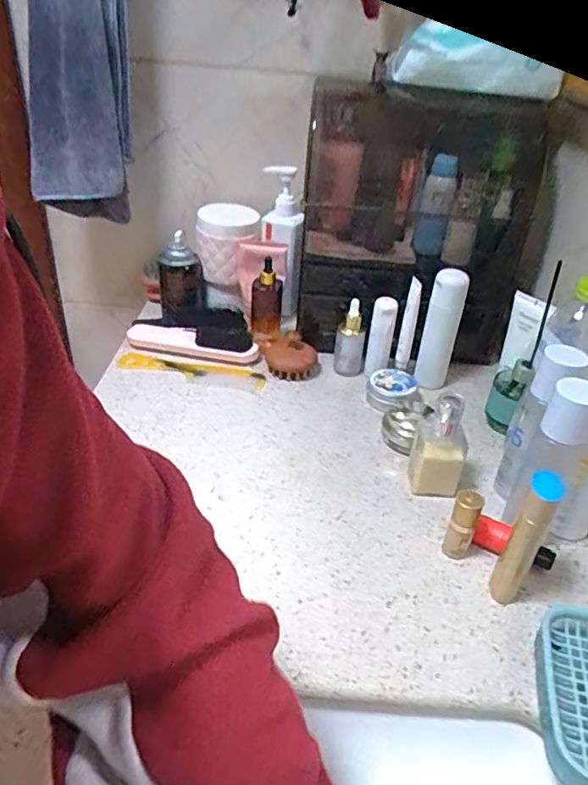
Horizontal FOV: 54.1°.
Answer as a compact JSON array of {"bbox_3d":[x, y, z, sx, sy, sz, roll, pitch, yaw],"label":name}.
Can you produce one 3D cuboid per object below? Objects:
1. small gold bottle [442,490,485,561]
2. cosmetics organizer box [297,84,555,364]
[{"bbox_3d":[0.161,0.127,0.551,0.024,0.077,0.019,23,38,24],"label":"small gold bottle"},{"bbox_3d":[0.169,-0.227,0.830,0.313,0.347,0.240,4,34,-2],"label":"cosmetics organizer box"}]

